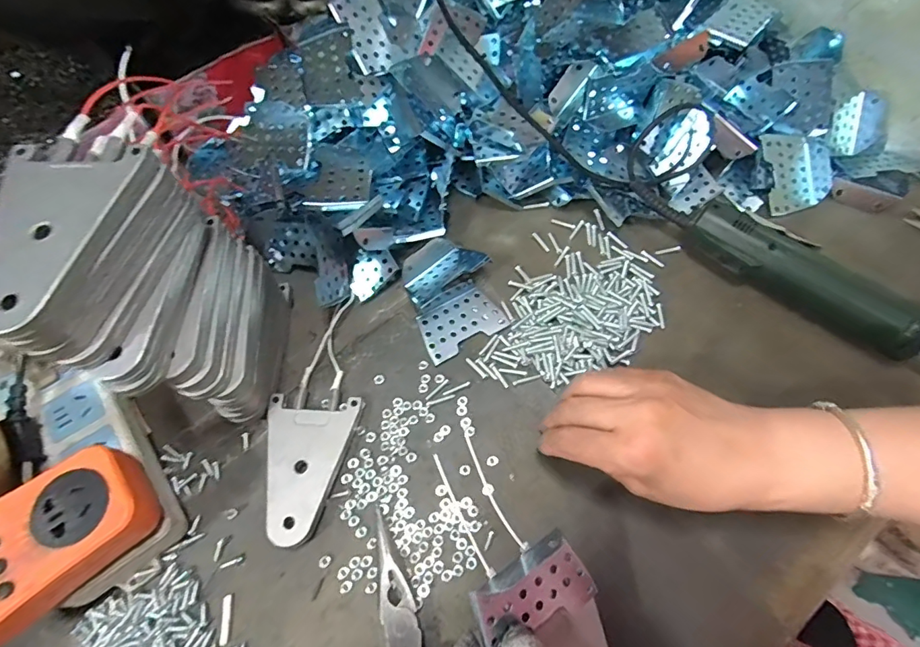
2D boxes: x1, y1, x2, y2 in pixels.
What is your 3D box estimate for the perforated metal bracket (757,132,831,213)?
[{"bbox_3d":[0.312,-0.139,0.427,0.059,0.010,0.072,-7,90,-4],"label":"perforated metal bracket"}]

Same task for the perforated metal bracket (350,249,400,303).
[{"bbox_3d":[-0.077,-0.044,0.400,0.045,0.009,0.033,-43,79,4],"label":"perforated metal bracket"}]

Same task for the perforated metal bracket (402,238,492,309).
[{"bbox_3d":[-0.018,-0.049,0.396,0.068,0.022,0.050,-32,68,-12],"label":"perforated metal bracket"}]

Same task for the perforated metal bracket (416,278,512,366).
[{"bbox_3d":[-0.001,-0.005,0.383,0.069,0.008,0.052,-29,67,-11],"label":"perforated metal bracket"}]

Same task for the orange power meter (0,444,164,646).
[{"bbox_3d":[-0.246,0.136,0.265,0.130,0.036,0.077,-36,70,-15],"label":"orange power meter"}]

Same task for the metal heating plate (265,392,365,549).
[{"bbox_3d":[-0.111,0.102,0.331,0.065,0.016,0.100,1,65,2],"label":"metal heating plate"}]

